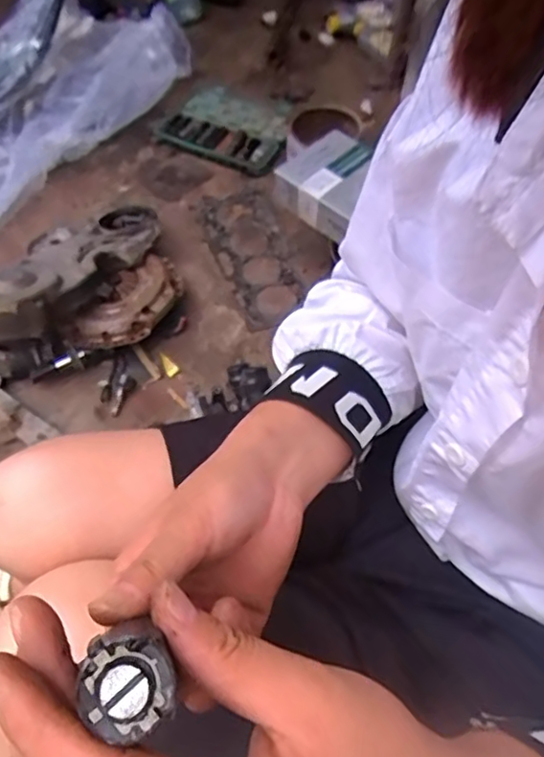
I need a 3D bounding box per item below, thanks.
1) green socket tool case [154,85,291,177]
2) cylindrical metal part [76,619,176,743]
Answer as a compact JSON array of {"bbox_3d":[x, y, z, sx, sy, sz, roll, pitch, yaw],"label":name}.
[{"bbox_3d":[-0.100,-0.575,1.350,0.296,0.046,0.227,21,60,15],"label":"green socket tool case"},{"bbox_3d":[-0.038,0.082,0.160,0.024,0.017,0.026,0,60,0],"label":"cylindrical metal part"}]

